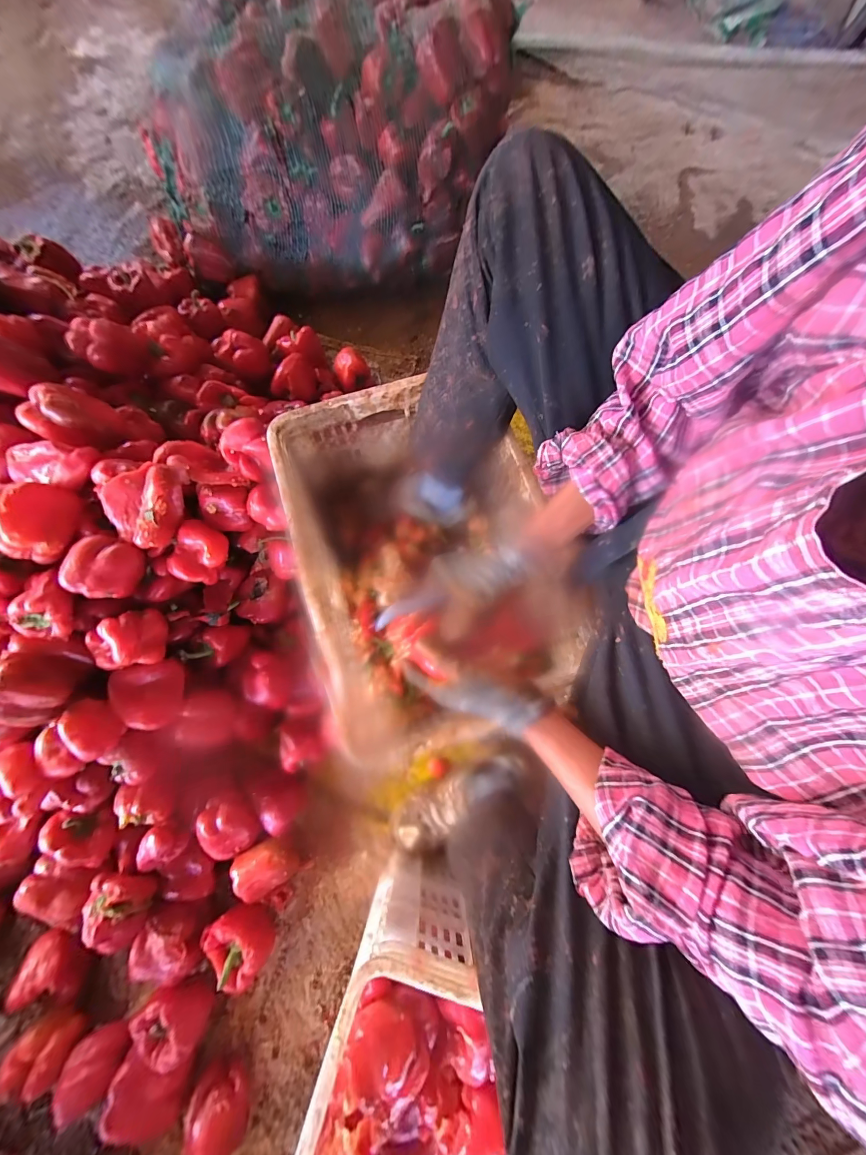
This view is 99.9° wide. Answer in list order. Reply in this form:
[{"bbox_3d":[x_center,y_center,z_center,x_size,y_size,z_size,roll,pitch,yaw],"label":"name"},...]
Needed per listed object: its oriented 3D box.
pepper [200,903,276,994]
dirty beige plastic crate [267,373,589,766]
[{"bbox_3d":[-0.289,0.549,0.558,0.097,0.066,0.075,42,79,10],"label":"pepper"},{"bbox_3d":[-0.010,-0.025,0.601,0.327,0.249,0.484,-20,76,-5],"label":"dirty beige plastic crate"}]

